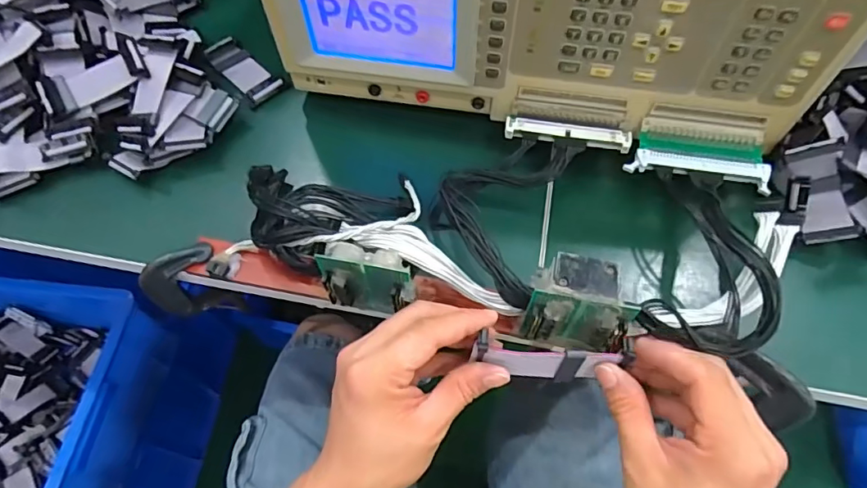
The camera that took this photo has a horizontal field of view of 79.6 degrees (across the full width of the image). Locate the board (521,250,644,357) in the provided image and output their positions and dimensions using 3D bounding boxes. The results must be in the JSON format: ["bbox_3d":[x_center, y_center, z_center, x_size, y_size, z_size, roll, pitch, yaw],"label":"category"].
[{"bbox_3d":[0.094,0.044,0.345,0.062,0.072,0.043,16,63,10],"label":"board"}]

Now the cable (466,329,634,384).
[{"bbox_3d":[0.070,0.071,0.321,0.092,0.038,0.018,3,61,-3],"label":"cable"}]

